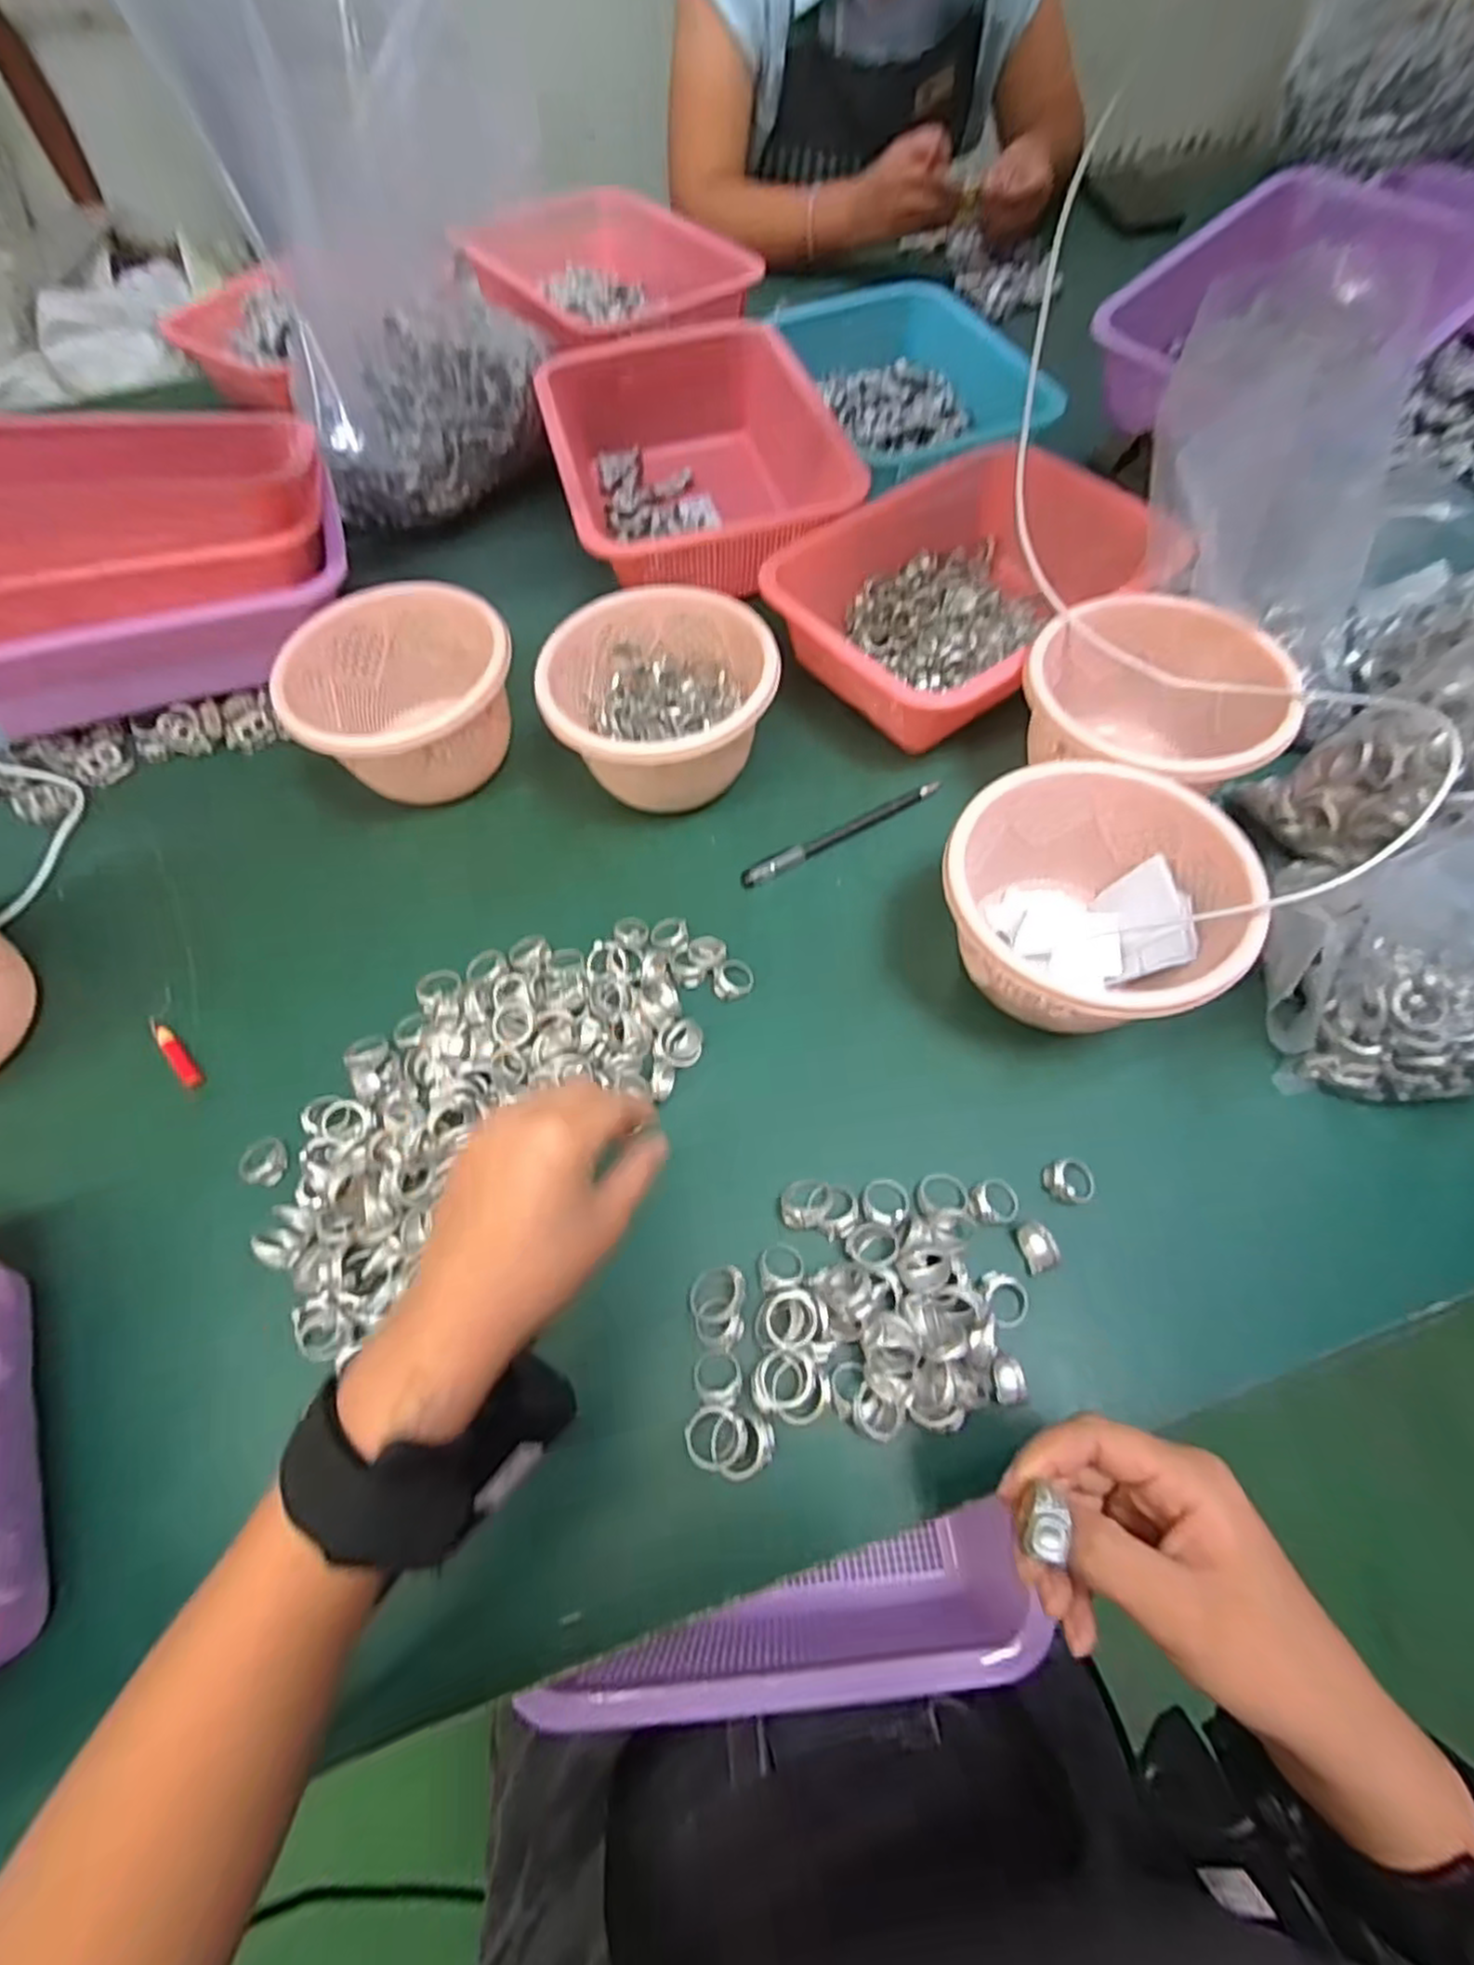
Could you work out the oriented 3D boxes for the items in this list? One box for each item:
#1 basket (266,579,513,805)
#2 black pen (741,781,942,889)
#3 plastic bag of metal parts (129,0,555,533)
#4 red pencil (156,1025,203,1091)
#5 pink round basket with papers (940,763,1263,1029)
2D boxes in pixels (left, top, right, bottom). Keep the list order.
[{"bbox_3d":[-0.219,-0.192,0.501,0.141,0.085,0.135,-1,63,2],"label":"basket"},{"bbox_3d":[0.071,-0.100,0.482,0.151,0.009,0.012,-28,65,-12],"label":"black pen"},{"bbox_3d":[-0.271,-0.569,0.561,0.222,0.308,0.147,-20,64,-8],"label":"plastic bag of metal parts"},{"bbox_3d":[-0.332,0.044,0.430,0.051,0.008,0.009,40,71,20],"label":"red pencil"},{"bbox_3d":[0.181,-0.034,0.394,0.145,0.086,0.139,-1,63,2],"label":"pink round basket with papers"}]

